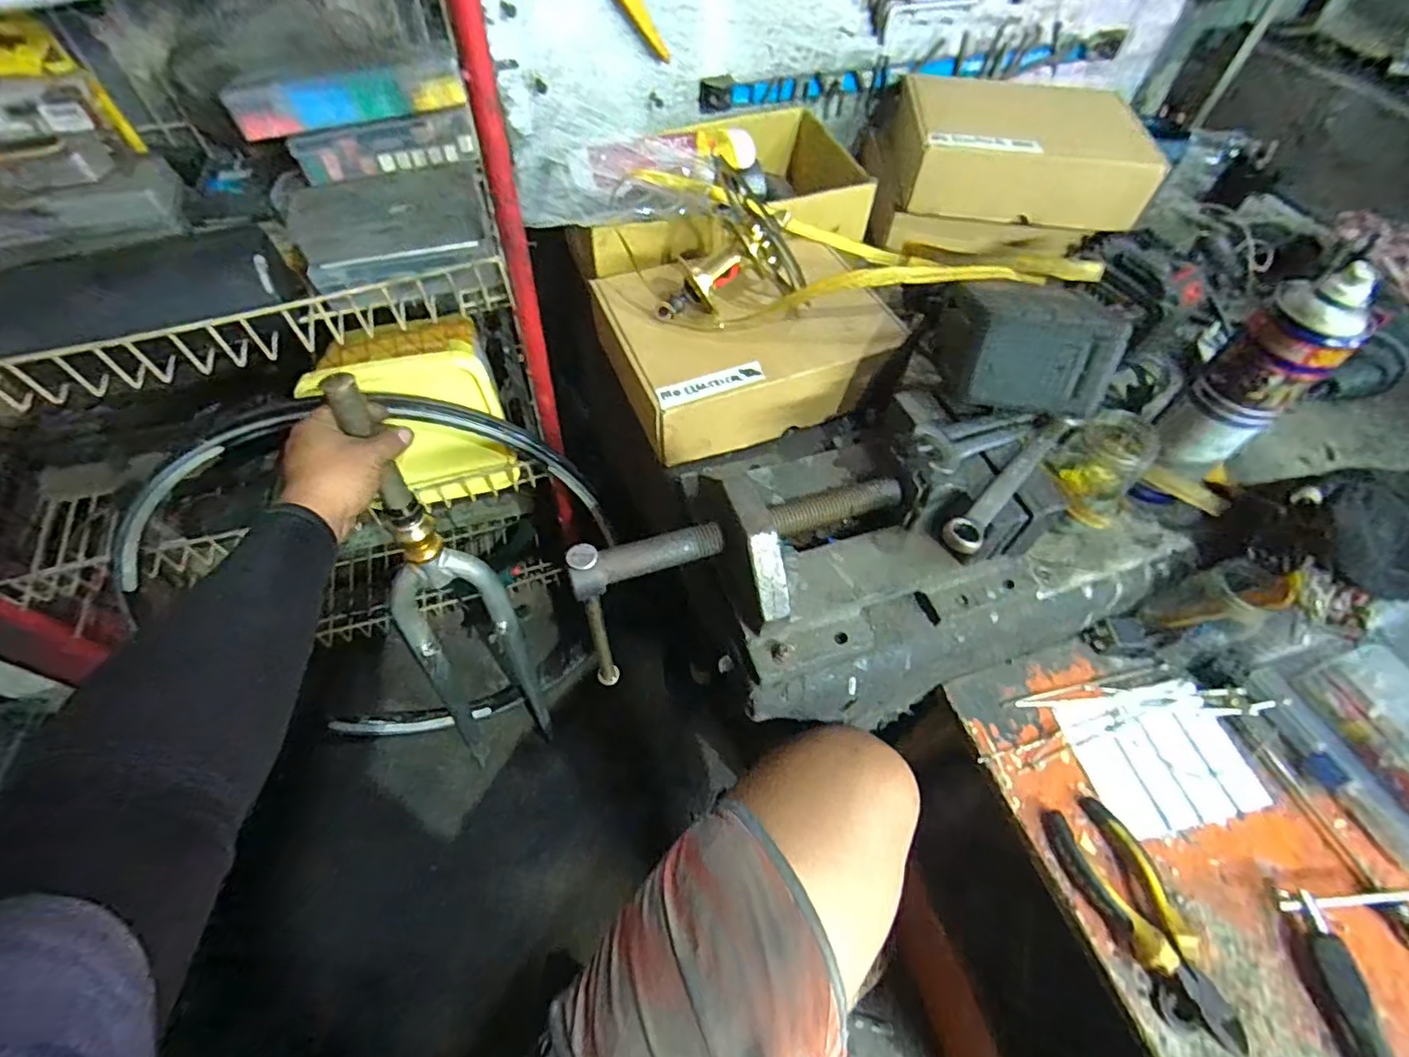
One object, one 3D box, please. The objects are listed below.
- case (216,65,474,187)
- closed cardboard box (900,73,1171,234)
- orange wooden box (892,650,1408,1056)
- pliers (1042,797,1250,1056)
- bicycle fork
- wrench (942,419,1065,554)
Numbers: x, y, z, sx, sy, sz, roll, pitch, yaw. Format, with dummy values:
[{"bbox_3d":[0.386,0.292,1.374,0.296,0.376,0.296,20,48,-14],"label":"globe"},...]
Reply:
[{"bbox_3d":[-0.307,-0.362,0.547,0.183,0.087,0.039,-18,59,-14],"label":"case"},{"bbox_3d":[0.375,-0.449,0.713,0.267,0.074,0.178,6,57,2],"label":"closed cardboard box"},{"bbox_3d":[0.406,0.397,0.624,0.315,0.435,0.432,-11,58,-10],"label":"orange wooden box"},{"bbox_3d":[0.321,0.278,0.433,0.055,0.034,0.151,-17,59,-13],"label":"pliers"},{"bbox_3d":[-0.316,0.099,0.741,0.119,0.619,0.037,-12,41,-10],"label":"bicycle fork"},{"bbox_3d":[0.232,-0.038,0.453,0.024,0.008,0.167,38,63,21],"label":"wrench"}]

